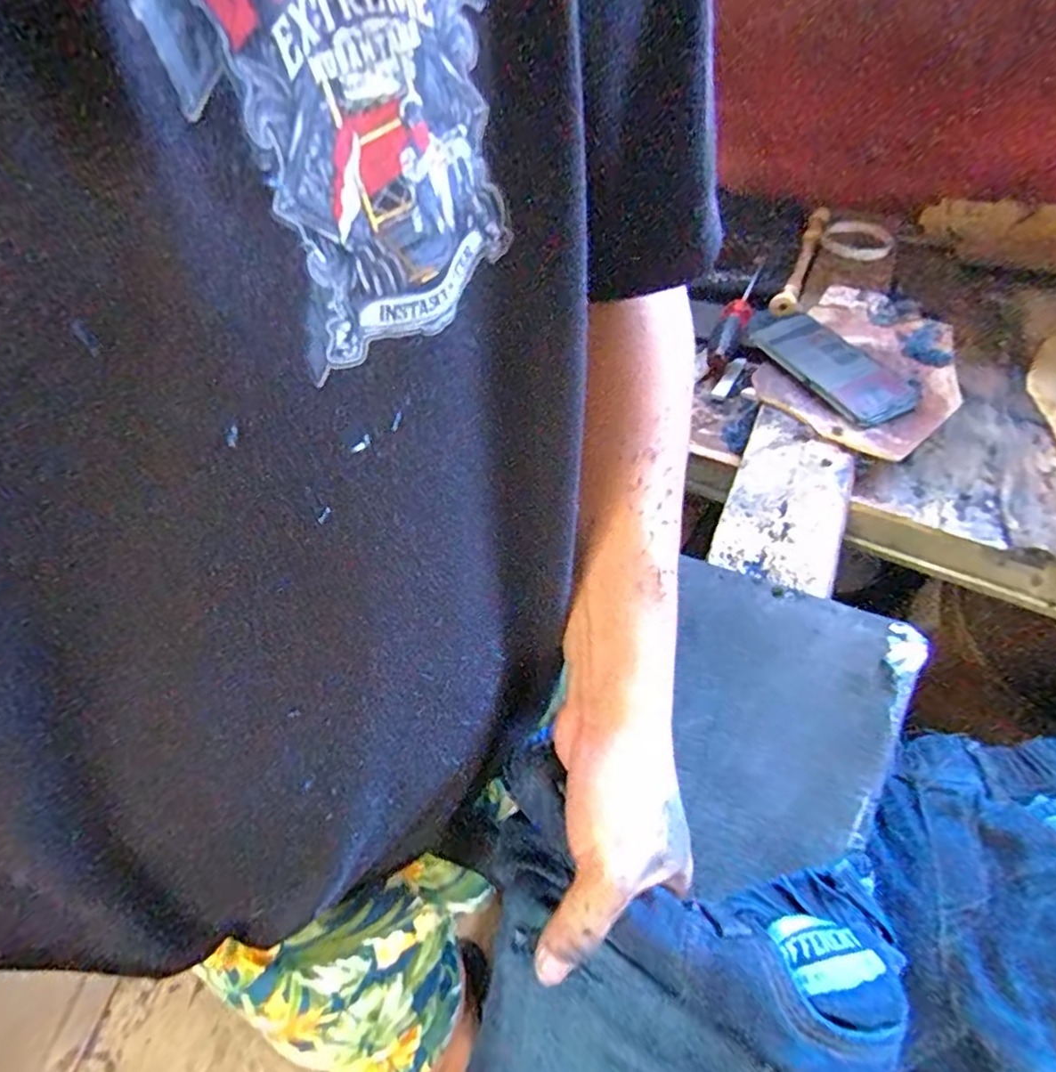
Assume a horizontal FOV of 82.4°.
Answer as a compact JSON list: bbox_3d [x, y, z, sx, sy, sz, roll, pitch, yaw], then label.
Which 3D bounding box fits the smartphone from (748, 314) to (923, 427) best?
[{"bbox_3d":[0.298,-0.170,0.599,0.081,0.017,0.173,-23,53,-12],"label":"smartphone"}]

